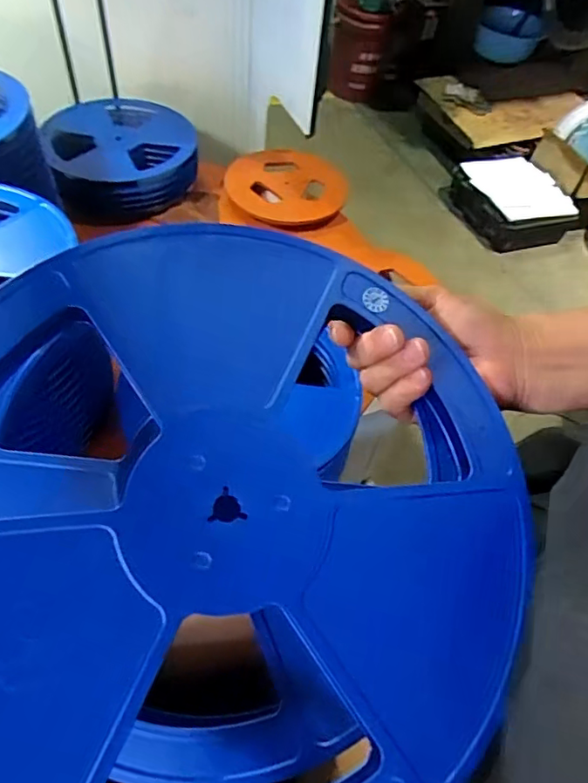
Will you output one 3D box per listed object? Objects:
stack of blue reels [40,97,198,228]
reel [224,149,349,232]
[{"bbox_3d":[-0.370,-0.514,1.215,0.308,0.107,0.312,-13,54,-15],"label":"stack of blue reels"},{"bbox_3d":[-0.016,-0.460,1.251,0.259,0.048,0.243,3,51,-3],"label":"reel"}]

